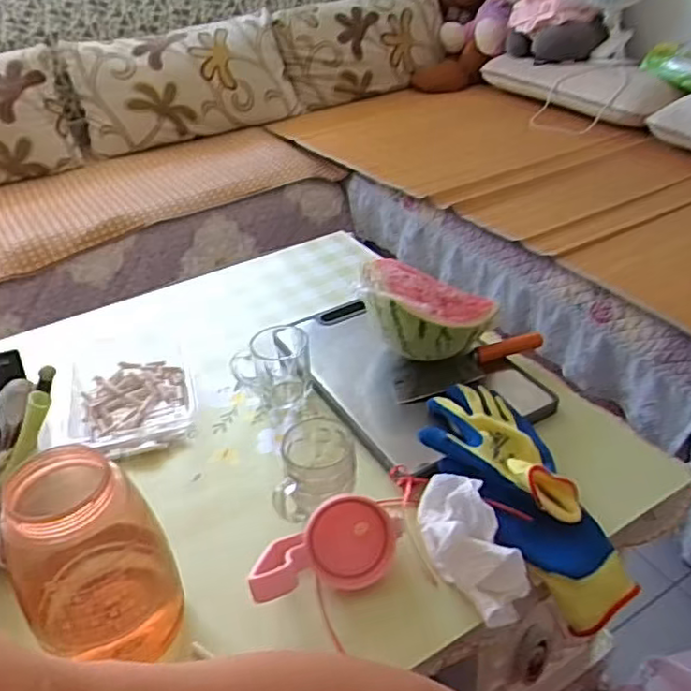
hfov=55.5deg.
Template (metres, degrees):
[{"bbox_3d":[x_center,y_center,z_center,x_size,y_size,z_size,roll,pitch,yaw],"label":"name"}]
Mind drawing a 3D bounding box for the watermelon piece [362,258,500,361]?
[{"bbox_3d":[0.101,-0.041,0.846,0.178,0.099,0.087,5,36,11],"label":"watermelon piece"}]

